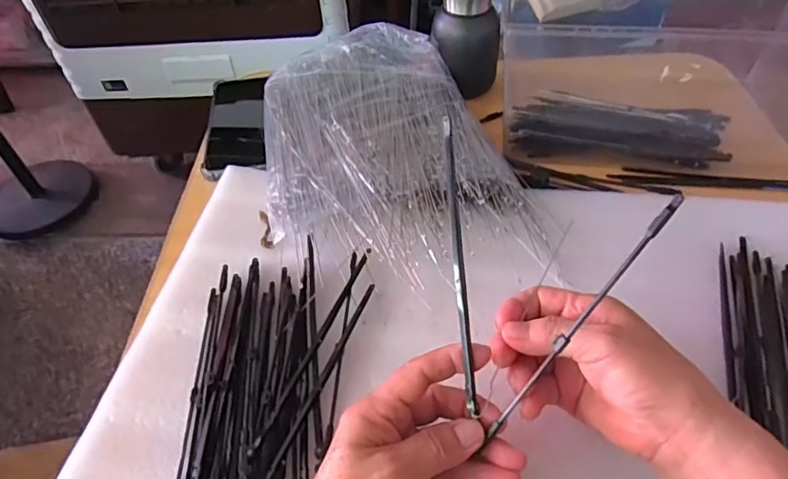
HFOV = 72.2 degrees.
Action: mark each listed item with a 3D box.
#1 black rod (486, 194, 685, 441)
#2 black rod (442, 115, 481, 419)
[{"bbox_3d":[0.092,0.043,0.270,0.005,0.156,0.005,44,24,30],"label":"black rod"},{"bbox_3d":[0.036,0.015,0.301,0.006,0.006,0.164,-5,90,-1],"label":"black rod"}]

